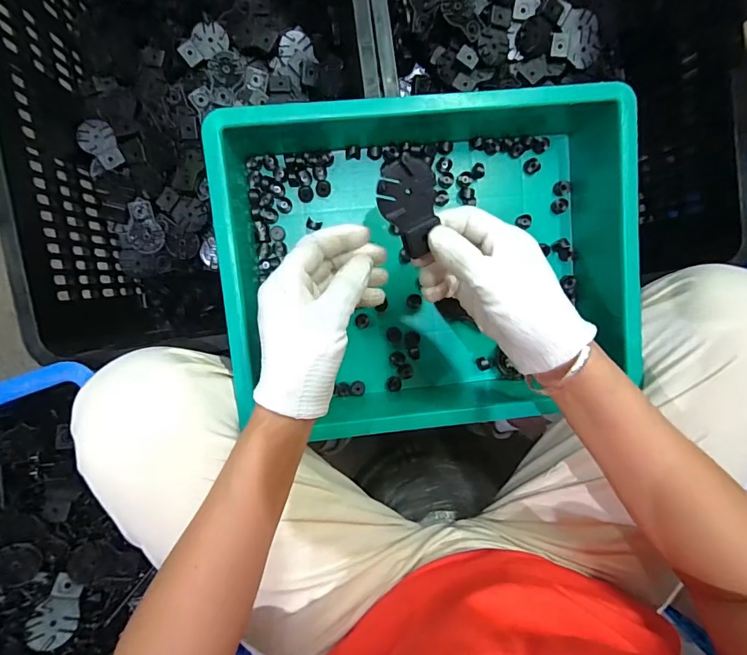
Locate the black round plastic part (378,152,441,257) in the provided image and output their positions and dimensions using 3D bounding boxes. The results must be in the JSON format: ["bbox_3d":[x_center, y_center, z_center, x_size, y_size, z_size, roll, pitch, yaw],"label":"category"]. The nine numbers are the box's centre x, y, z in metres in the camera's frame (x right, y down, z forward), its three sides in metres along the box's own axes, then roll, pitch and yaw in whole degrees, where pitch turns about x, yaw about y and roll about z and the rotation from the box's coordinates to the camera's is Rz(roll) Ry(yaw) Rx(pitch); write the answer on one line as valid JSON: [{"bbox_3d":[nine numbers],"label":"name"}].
[{"bbox_3d":[0.025,-0.081,0.292,0.039,0.012,0.061,-33,113,-10],"label":"black round plastic part"}]

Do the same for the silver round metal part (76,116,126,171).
[{"bbox_3d":[-0.316,-0.214,0.514,0.038,0.007,0.061,-43,96,-9],"label":"silver round metal part"}]

